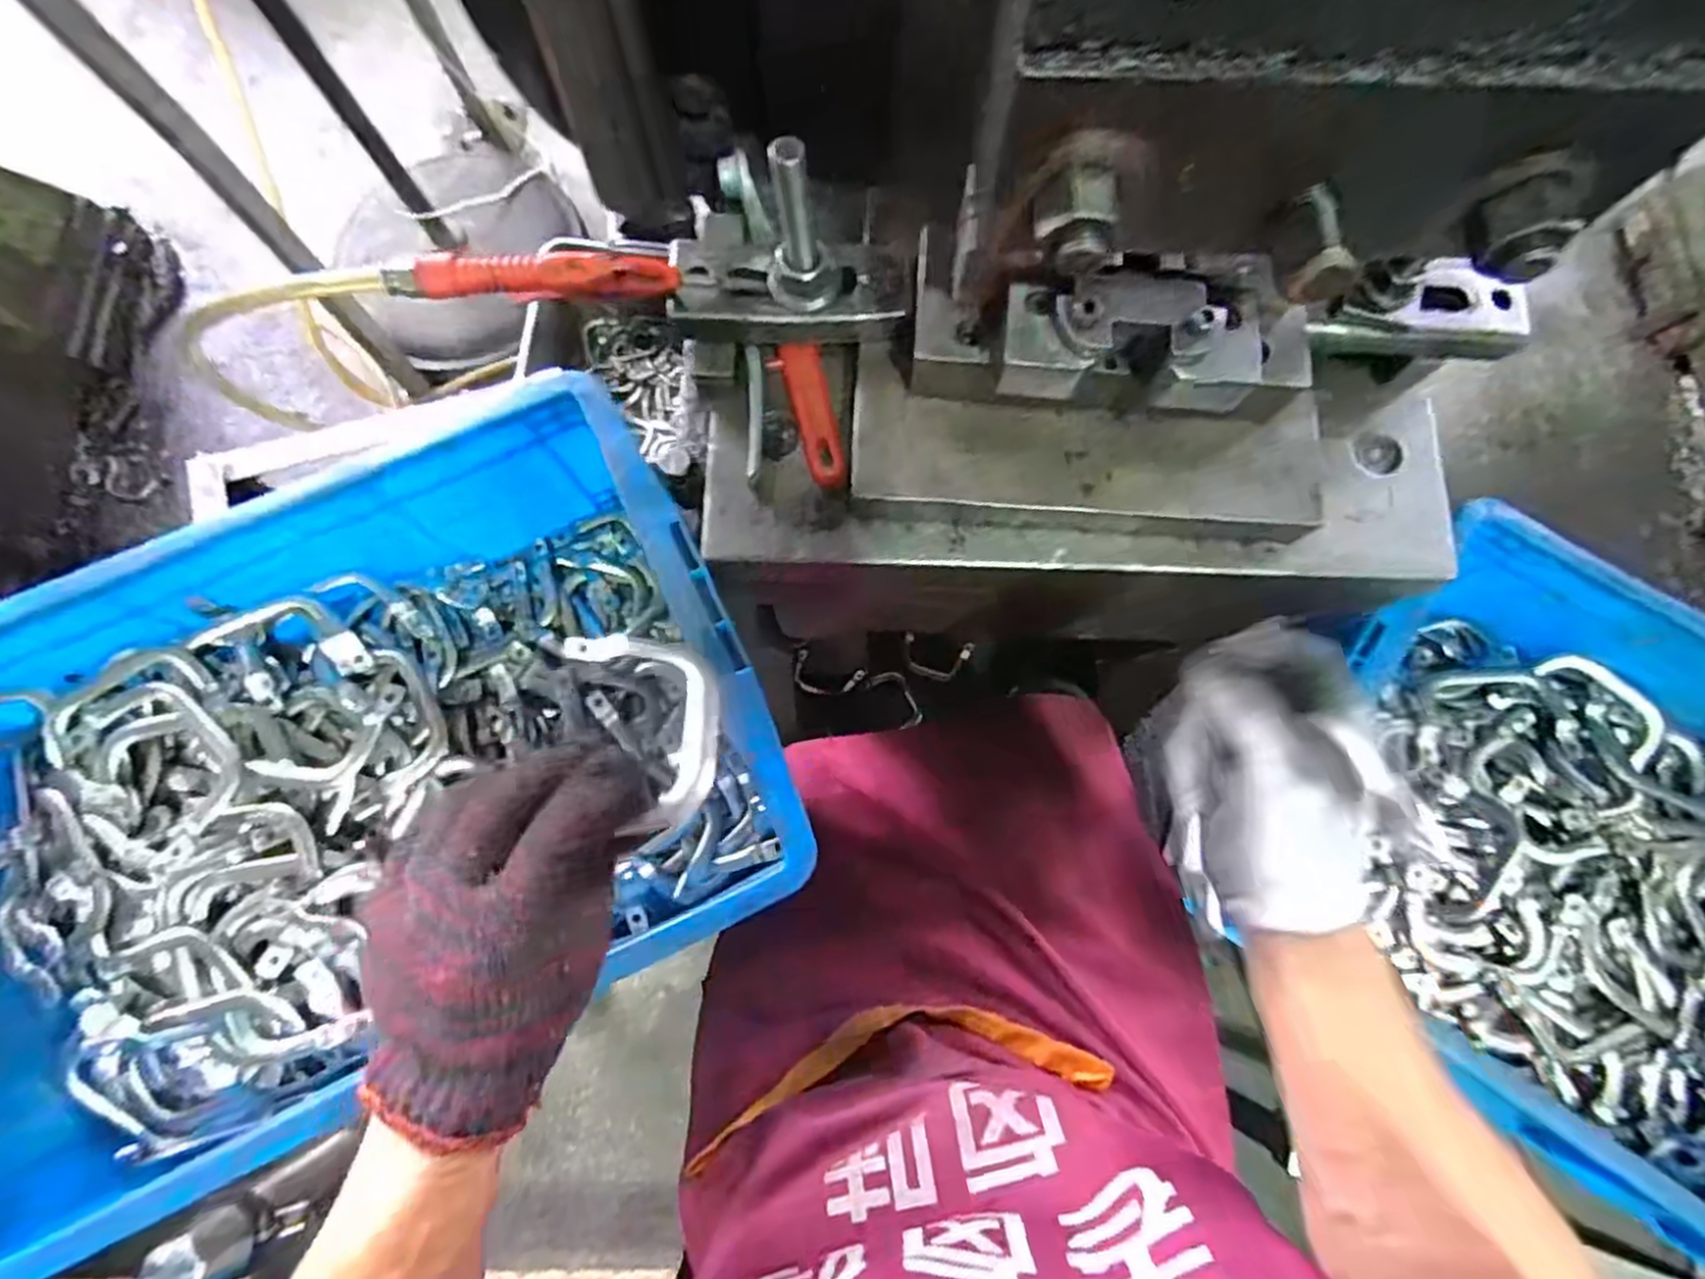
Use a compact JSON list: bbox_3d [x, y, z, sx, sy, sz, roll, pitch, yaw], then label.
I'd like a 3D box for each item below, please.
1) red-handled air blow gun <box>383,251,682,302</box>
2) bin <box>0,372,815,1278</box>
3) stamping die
[{"bbox_3d":[-0.157,-0.182,0.371,0.137,0.026,0.022,-9,75,-17],"label":"red-handled air blow gun"},{"bbox_3d":[-0.305,0.089,0.483,0.488,0.152,0.339,-25,77,-5],"label":"bin"},{"bbox_3d":[0.132,-0.137,0.405,0.455,0.119,0.174,2,76,2],"label":"stamping die"}]

